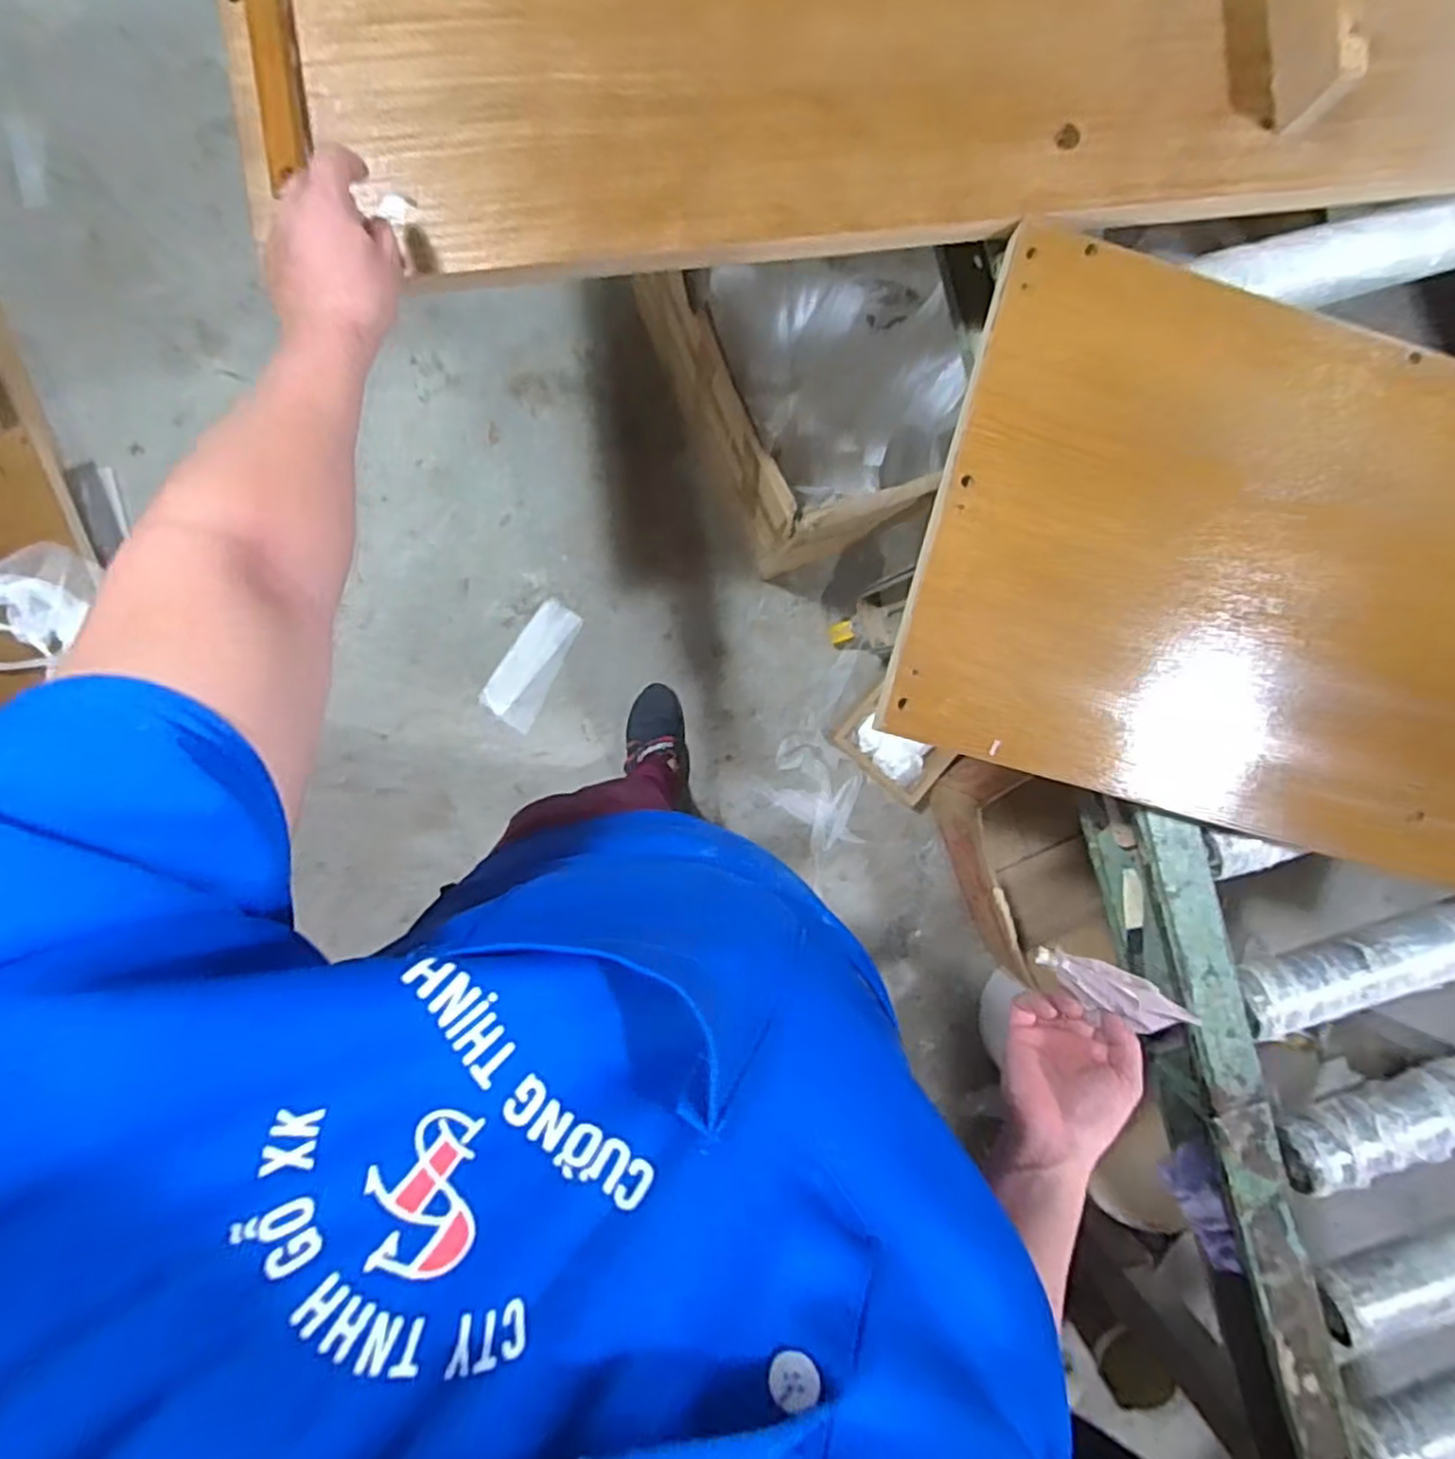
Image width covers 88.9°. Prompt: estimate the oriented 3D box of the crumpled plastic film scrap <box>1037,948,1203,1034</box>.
[{"bbox_3d":[0.265,0.180,0.510,0.098,0.017,0.030,22,95,27],"label":"crumpled plastic film scrap"}]

